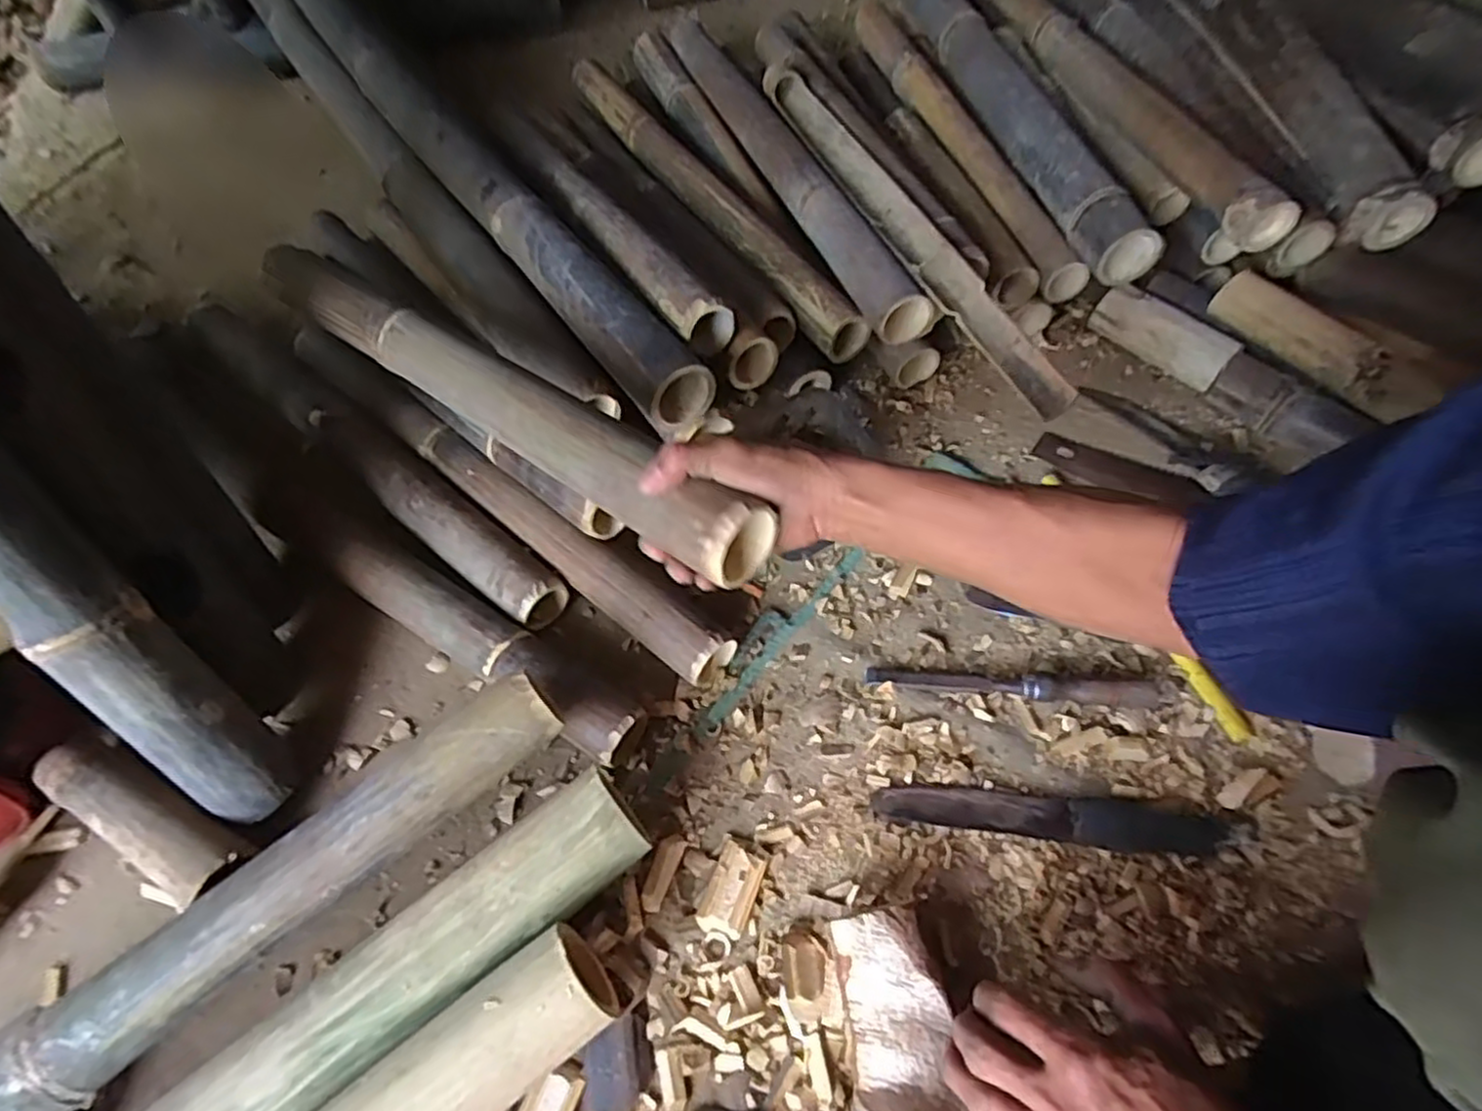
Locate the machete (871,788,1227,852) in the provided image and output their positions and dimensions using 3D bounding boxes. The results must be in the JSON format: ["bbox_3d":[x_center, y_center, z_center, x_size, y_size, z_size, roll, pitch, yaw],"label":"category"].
[{"bbox_3d":[0.246,0.209,0.587,0.267,0.013,0.036,3,59,5],"label":"machete"}]

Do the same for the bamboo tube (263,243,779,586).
[{"bbox_3d":[-0.217,-0.137,0.582,0.584,0.049,0.052,31,65,27],"label":"bamboo tube"}]

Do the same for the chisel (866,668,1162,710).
[{"bbox_3d":[0.237,0.112,0.644,0.244,0.019,0.022,5,59,6],"label":"chisel"}]

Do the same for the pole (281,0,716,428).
[{"bbox_3d":[-0.467,-0.629,0.977,0.091,0.071,1.425,-32,62,-16],"label":"pole"}]

